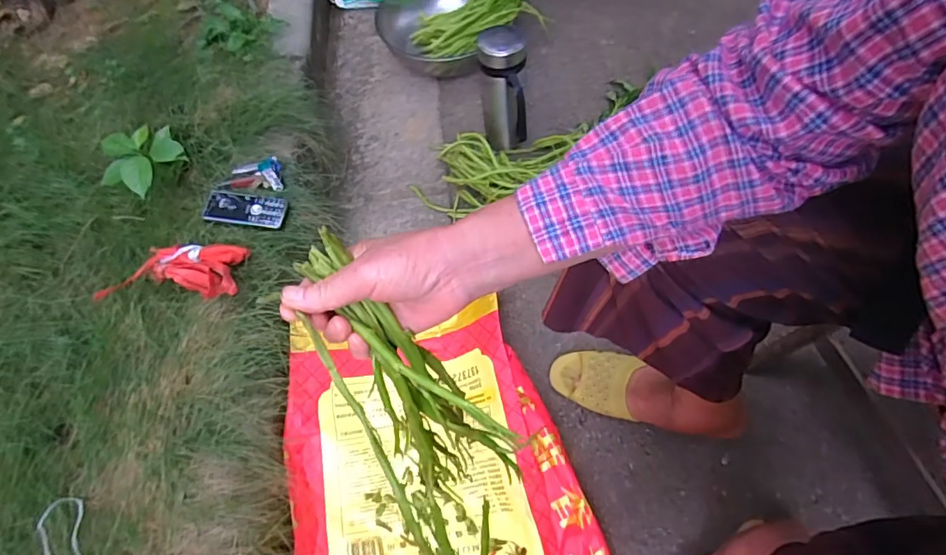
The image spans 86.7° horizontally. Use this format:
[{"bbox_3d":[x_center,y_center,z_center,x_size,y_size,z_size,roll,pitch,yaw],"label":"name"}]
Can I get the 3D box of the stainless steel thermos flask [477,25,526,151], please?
[{"bbox_3d":[0.058,-0.317,0.928,0.080,0.231,0.133,-6,61,3],"label":"stainless steel thermos flask"}]

